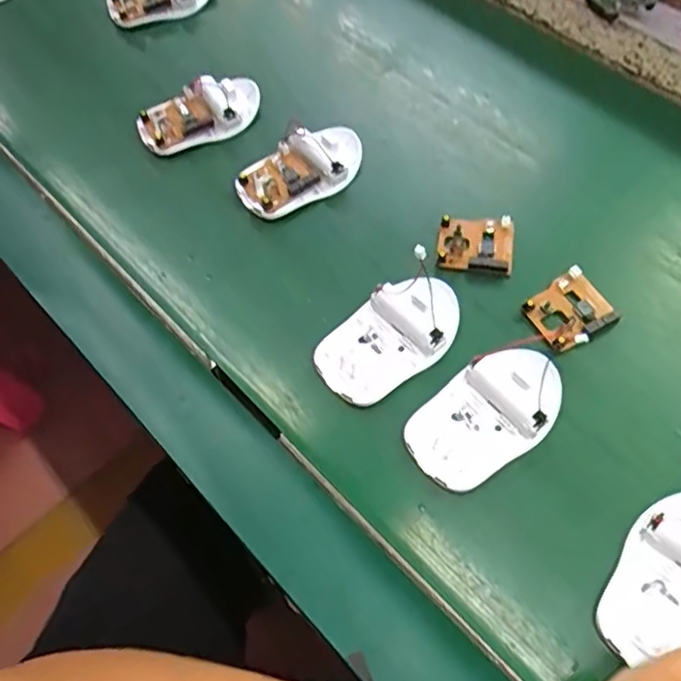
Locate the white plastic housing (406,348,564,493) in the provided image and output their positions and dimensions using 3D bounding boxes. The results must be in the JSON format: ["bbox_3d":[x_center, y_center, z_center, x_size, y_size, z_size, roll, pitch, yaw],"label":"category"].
[{"bbox_3d":[0.083,0.042,0.366,0.093,0.017,0.056,-30,63,-14],"label":"white plastic housing"}]

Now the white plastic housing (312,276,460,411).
[{"bbox_3d":[0.030,-0.004,0.392,0.092,0.021,0.055,-37,65,-17],"label":"white plastic housing"}]

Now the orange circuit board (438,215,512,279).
[{"bbox_3d":[0.092,-0.064,0.436,0.048,0.014,0.041,6,61,6],"label":"orange circuit board"}]

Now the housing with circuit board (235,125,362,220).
[{"bbox_3d":[-0.028,-0.124,0.474,0.097,0.025,0.053,-33,64,-16],"label":"housing with circuit board"}]

